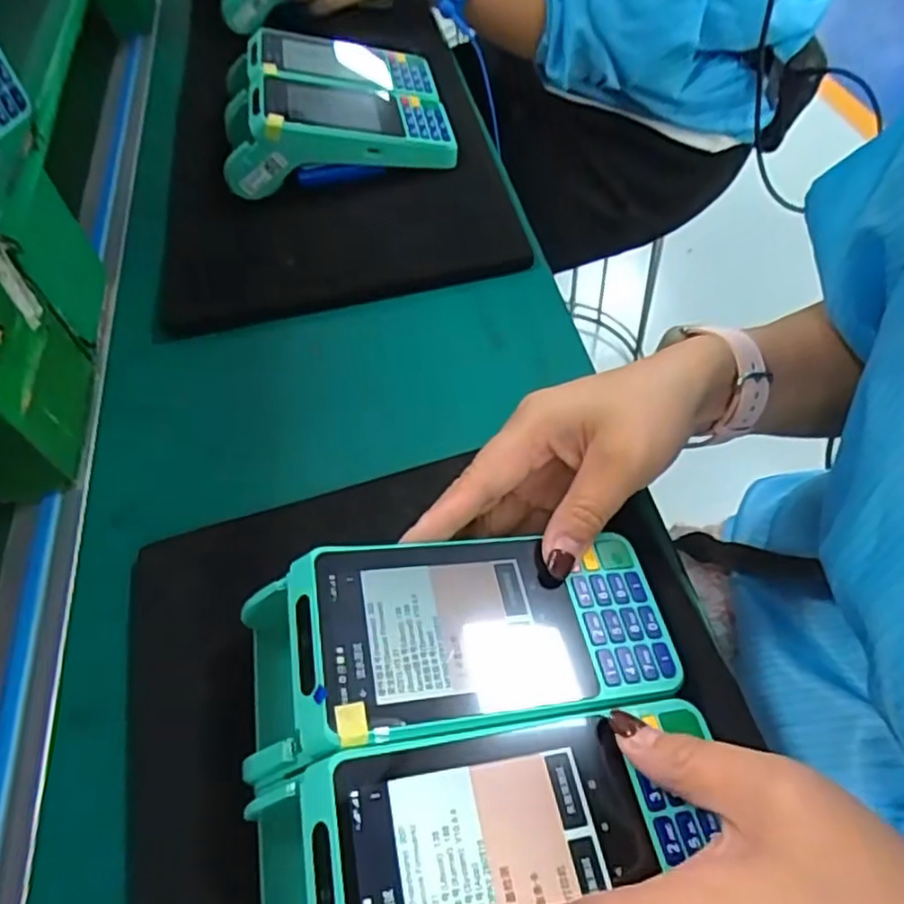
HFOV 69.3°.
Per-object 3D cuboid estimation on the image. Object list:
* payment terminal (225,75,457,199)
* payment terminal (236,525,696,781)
[{"bbox_3d":[-0.087,-0.249,0.506,0.171,0.062,0.077,-11,55,-2],"label":"payment terminal"},{"bbox_3d":[0.002,0.078,0.265,0.164,0.054,0.075,-4,56,-9],"label":"payment terminal"}]

